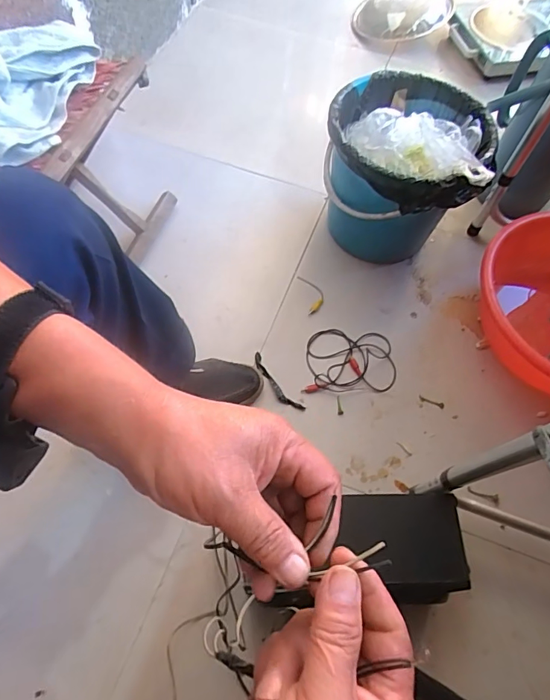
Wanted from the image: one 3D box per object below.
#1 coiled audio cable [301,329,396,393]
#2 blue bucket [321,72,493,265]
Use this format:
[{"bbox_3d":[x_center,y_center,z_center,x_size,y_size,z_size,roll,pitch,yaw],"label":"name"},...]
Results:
[{"bbox_3d":[0.134,0.018,0.814,0.167,0.010,0.124,-1,64,-3],"label":"coiled audio cable"},{"bbox_3d":[0.222,-0.312,0.835,0.263,0.270,0.242,1,64,-2],"label":"blue bucket"}]

